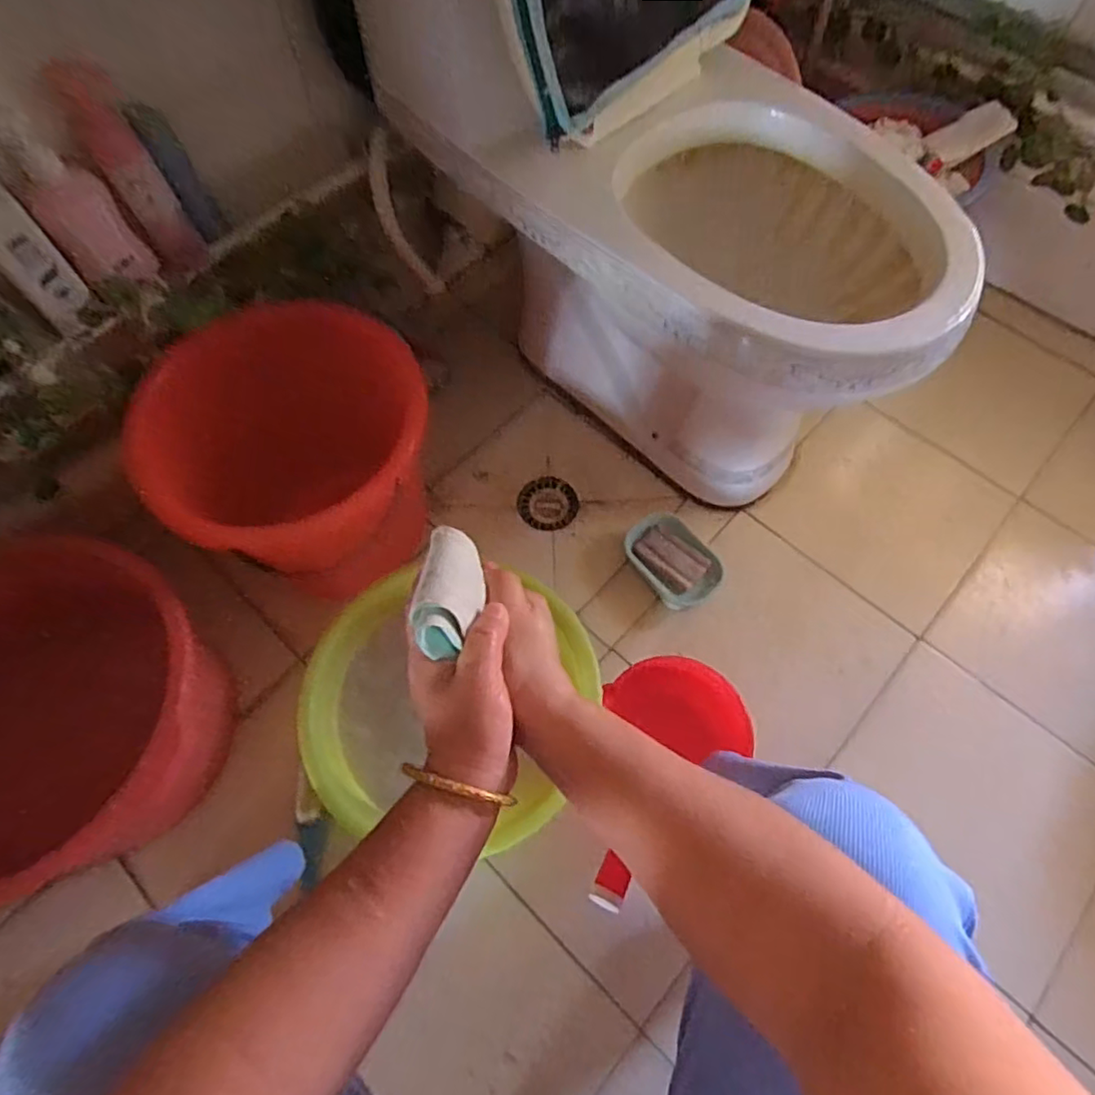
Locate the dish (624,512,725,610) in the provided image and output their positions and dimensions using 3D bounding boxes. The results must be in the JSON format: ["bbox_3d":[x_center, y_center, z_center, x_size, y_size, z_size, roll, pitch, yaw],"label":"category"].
[{"bbox_3d":[0.175,0.020,0.874,0.096,0.043,0.137,-32,69,-11],"label":"dish"}]

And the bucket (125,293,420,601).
[{"bbox_3d":[-0.295,-0.114,0.785,0.334,0.245,0.324,17,67,8],"label":"bucket"}]

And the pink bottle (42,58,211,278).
[{"bbox_3d":[-0.399,-0.358,0.604,0.052,0.177,0.053,-29,68,-12],"label":"pink bottle"}]

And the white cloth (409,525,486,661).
[{"bbox_3d":[-0.056,0.023,0.357,0.031,0.031,0.077,5,48,4],"label":"white cloth"}]

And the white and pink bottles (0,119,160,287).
[{"bbox_3d":[-0.443,-0.318,0.581,0.061,0.160,0.032,-37,70,-15],"label":"white and pink bottles"}]

